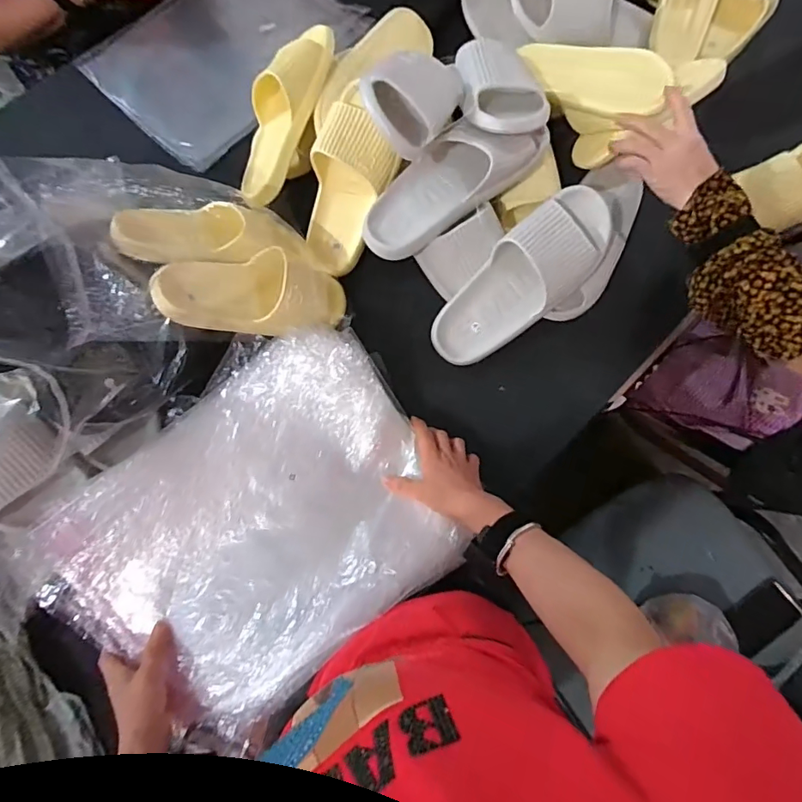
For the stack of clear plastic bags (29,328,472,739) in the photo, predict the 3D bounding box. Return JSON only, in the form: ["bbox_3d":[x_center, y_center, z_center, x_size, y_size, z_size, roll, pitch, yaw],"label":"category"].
[{"bbox_3d":[-0.159,0.143,0.552,0.417,0.068,0.312,-37,78,-9],"label":"stack of clear plastic bags"}]

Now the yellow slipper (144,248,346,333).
[{"bbox_3d":[-0.172,-0.135,0.610,0.241,0.060,0.106,-6,74,-29],"label":"yellow slipper"}]

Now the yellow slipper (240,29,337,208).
[{"bbox_3d":[-0.171,-0.395,0.677,0.101,0.074,0.243,28,104,7],"label":"yellow slipper"}]

